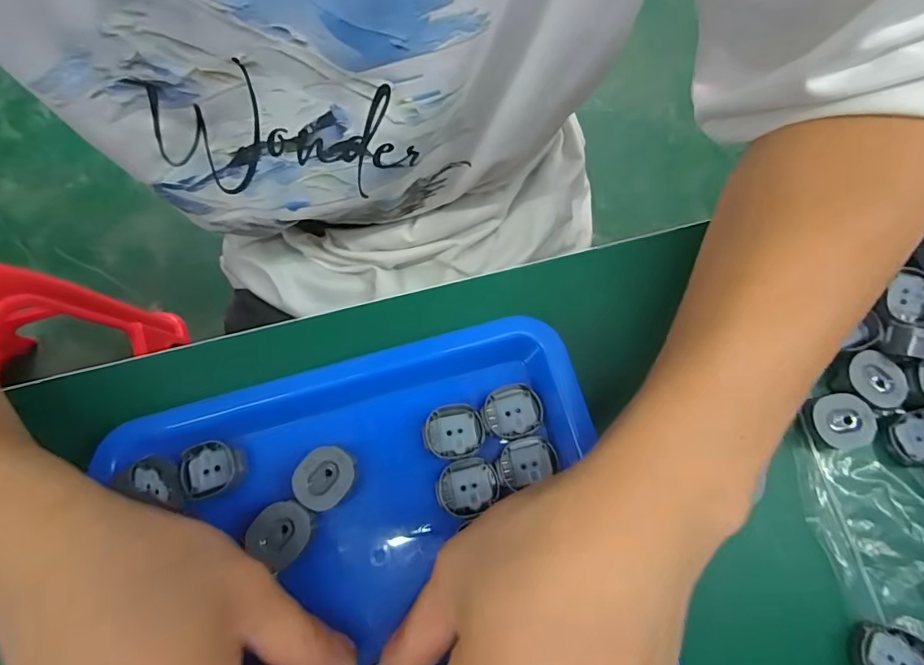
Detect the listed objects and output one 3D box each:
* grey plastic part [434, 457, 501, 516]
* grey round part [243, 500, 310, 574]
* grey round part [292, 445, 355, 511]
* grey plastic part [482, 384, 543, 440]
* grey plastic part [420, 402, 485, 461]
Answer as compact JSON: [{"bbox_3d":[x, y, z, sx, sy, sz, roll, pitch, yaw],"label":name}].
[{"bbox_3d":[0.002,0.071,0.223,0.028,0.004,0.025,-10,73,-2],"label":"grey plastic part"},{"bbox_3d":[-0.080,0.088,0.212,0.025,0.004,0.026,35,77,11],"label":"grey round part"},{"bbox_3d":[-0.063,0.066,0.218,0.024,0.004,0.027,27,75,9],"label":"grey round part"},{"bbox_3d":[0.024,0.038,0.233,0.028,0.004,0.025,-9,73,-2],"label":"grey plastic part"},{"bbox_3d":[-0.004,0.048,0.232,0.029,0.004,0.025,-9,73,-2],"label":"grey plastic part"}]

